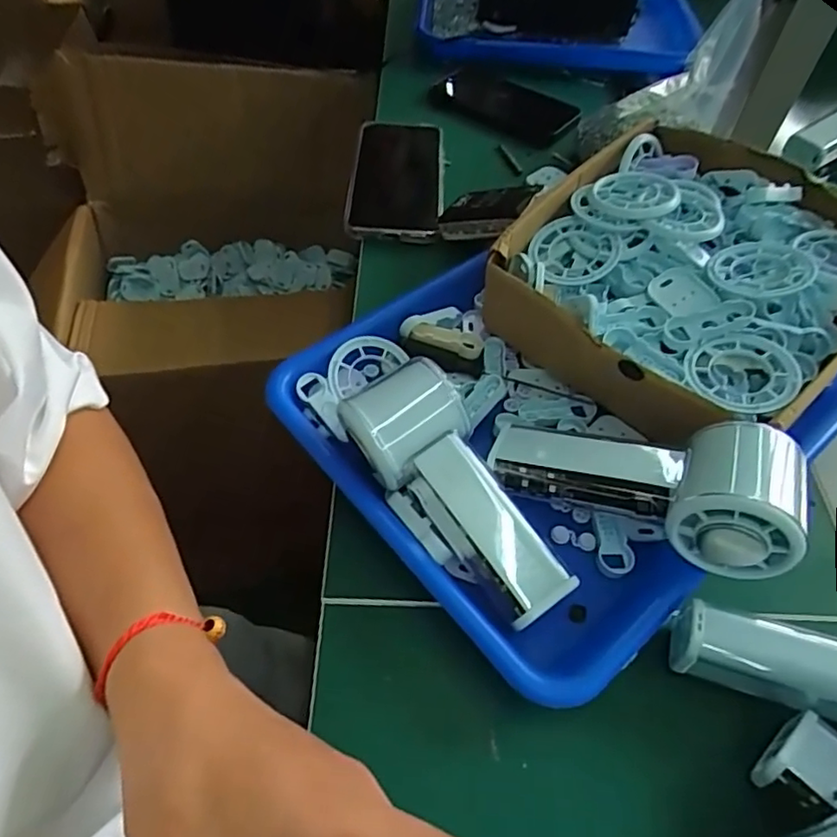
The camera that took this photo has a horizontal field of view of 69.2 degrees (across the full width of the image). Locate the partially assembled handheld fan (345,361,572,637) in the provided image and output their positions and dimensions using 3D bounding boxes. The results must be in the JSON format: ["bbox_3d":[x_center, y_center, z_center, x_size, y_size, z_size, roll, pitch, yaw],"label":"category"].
[{"bbox_3d":[0.022,0.037,0.324,0.060,0.043,0.149,-32,75,-25],"label":"partially assembled handheld fan"}]

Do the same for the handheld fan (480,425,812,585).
[{"bbox_3d":[0.115,0.028,0.316,0.151,0.055,0.059,10,50,29],"label":"handheld fan"}]

